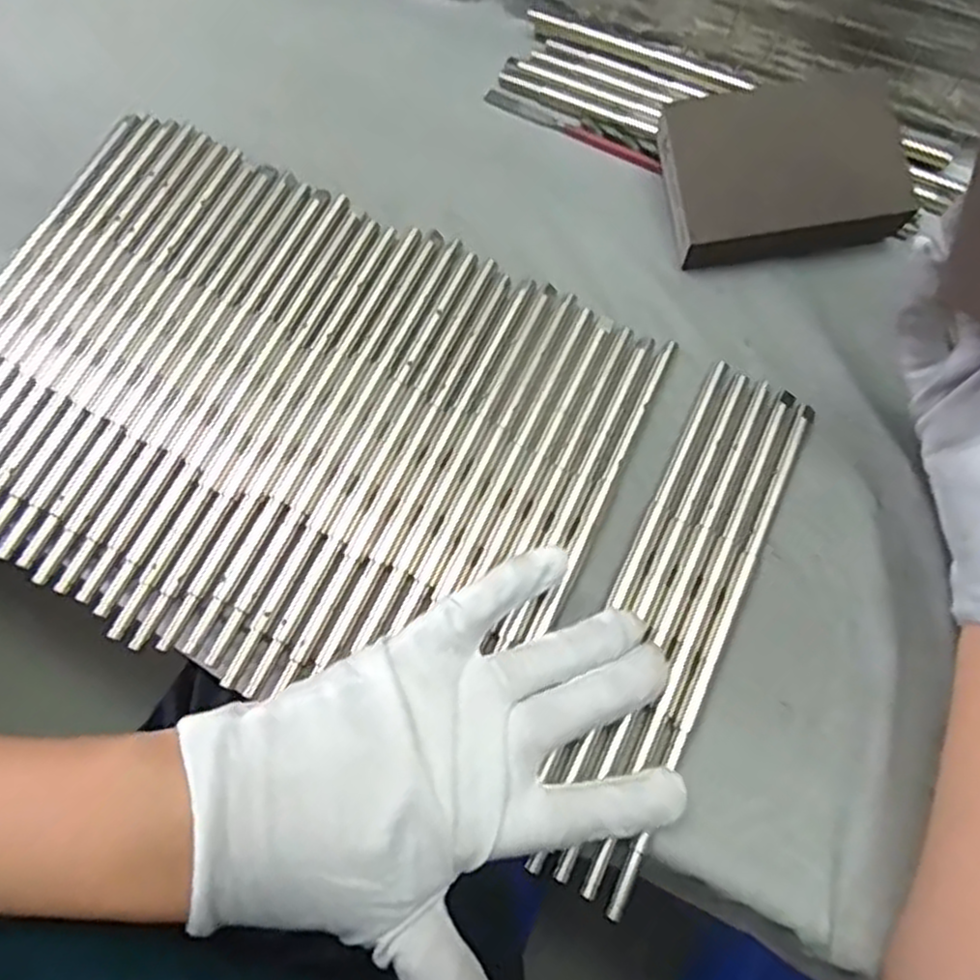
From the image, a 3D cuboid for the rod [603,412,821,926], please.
[{"bbox_3d":[0.089,0.058,0.297,0.009,0.004,0.211,24,74,8],"label":"rod"}]

